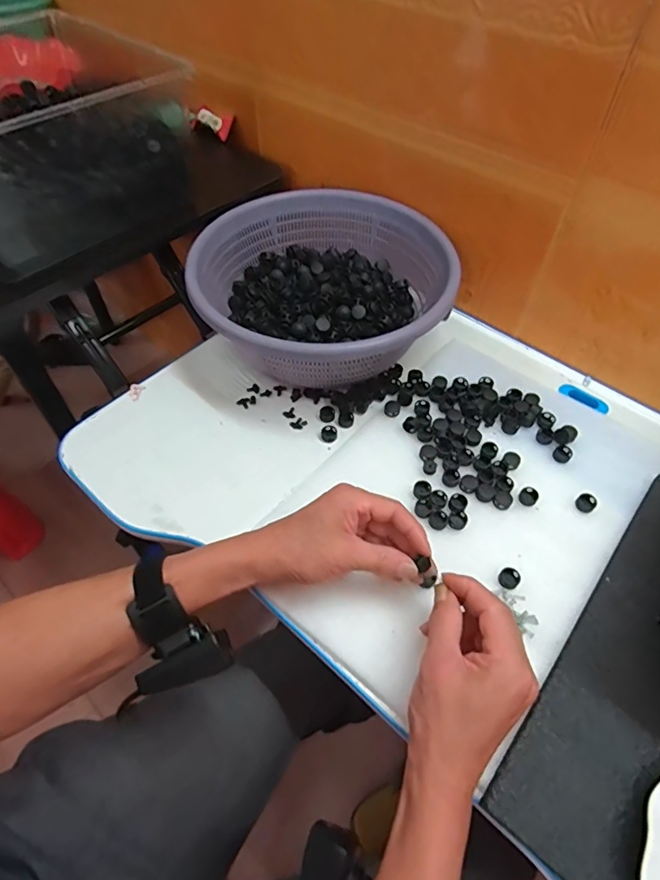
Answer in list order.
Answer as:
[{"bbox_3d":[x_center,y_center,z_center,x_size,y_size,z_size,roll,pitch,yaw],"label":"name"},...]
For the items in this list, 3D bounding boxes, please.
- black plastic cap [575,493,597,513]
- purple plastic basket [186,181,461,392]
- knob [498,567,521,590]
[{"bbox_3d":[0.242,0.059,0.477,0.016,0.009,0.016,-2,52,2],"label":"black plastic cap"},{"bbox_3d":[-0.007,-0.169,0.592,0.275,0.113,0.271,-4,55,1],"label":"purple plastic basket"},{"bbox_3d":[0.155,0.119,0.436,0.017,0.010,0.018,-2,52,2],"label":"knob"}]

